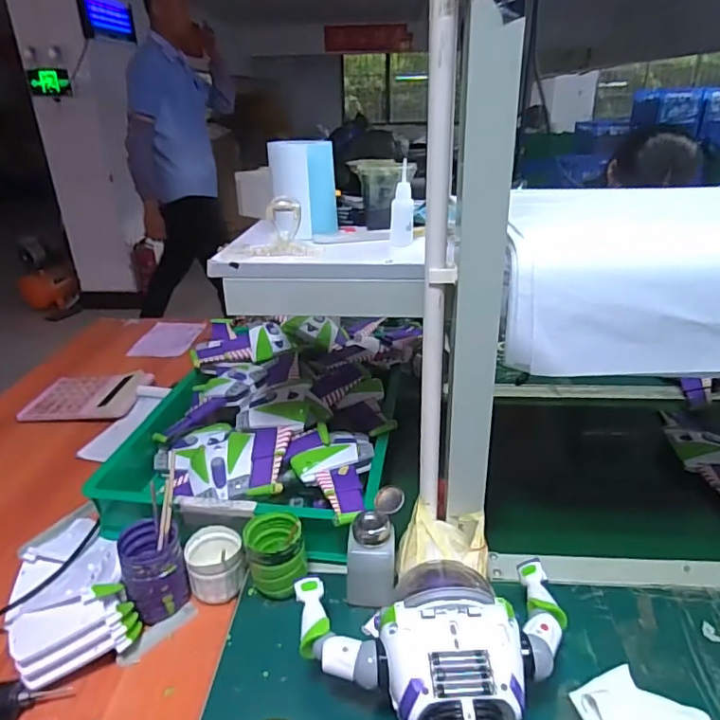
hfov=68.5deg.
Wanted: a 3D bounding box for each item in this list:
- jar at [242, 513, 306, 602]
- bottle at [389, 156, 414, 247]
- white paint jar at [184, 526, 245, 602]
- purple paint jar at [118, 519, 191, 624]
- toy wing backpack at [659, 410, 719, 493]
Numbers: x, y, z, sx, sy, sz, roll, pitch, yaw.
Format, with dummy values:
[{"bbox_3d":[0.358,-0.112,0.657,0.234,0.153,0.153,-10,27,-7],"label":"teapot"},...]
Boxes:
[{"bbox_3d":[-0.094,0.222,0.598,0.065,0.085,0.060,-2,26,1],"label":"jar"},{"bbox_3d":[0.047,-0.169,0.578,0.024,0.083,0.023,1,26,5],"label":"bottle"},{"bbox_3d":[-0.169,0.240,0.622,0.063,0.054,0.067,-2,26,1],"label":"white paint jar"},{"bbox_3d":[-0.228,0.238,0.592,0.064,0.093,0.064,-2,26,1],"label":"purple paint jar"},{"bbox_3d":[0.537,0.143,0.817,0.079,0.033,0.267,-1,26,3],"label":"toy wing backpack"}]

